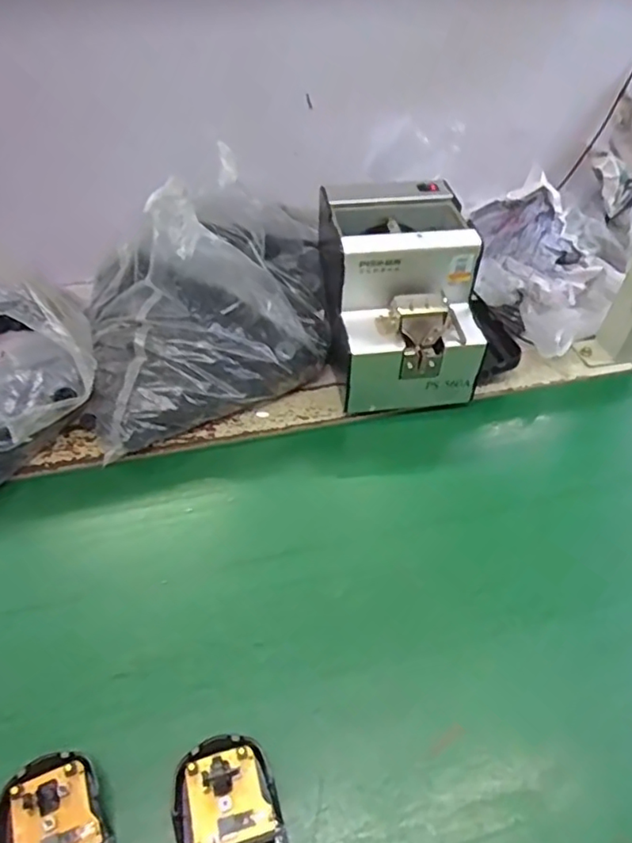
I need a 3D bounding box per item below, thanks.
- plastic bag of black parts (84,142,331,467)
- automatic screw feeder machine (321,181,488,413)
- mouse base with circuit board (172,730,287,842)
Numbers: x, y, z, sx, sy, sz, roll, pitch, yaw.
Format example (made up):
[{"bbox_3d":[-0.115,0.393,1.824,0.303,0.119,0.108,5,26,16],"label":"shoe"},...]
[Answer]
[{"bbox_3d":[-0.103,-0.114,0.541,0.259,0.170,0.173,-22,53,-19],"label":"plastic bag of black parts"},{"bbox_3d":[0.076,-0.122,0.555,0.131,0.136,0.181,-3,49,-4],"label":"automatic screw feeder machine"},{"bbox_3d":[-0.048,0.234,0.330,0.057,0.020,0.098,-12,50,-12],"label":"mouse base with circuit board"}]

